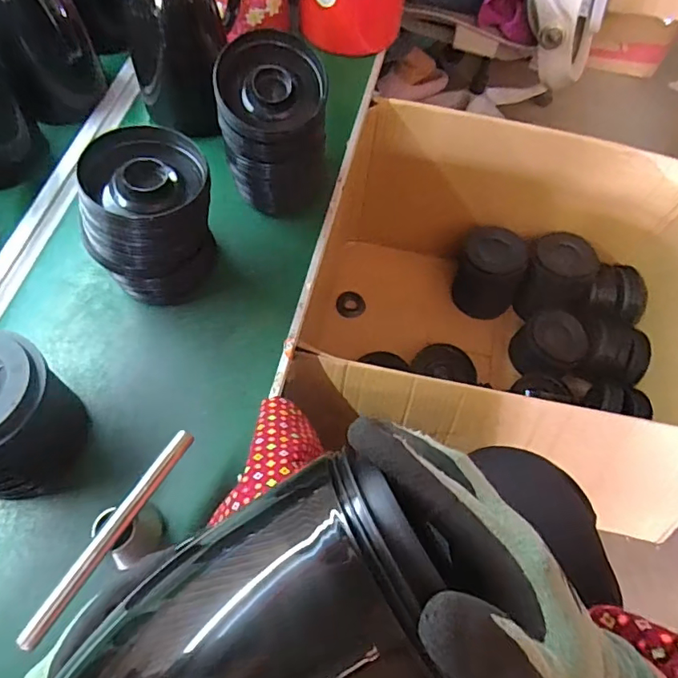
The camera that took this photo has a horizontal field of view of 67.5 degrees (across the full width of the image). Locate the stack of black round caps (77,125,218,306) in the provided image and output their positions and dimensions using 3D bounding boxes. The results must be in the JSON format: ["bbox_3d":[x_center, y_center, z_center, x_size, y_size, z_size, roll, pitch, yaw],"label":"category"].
[{"bbox_3d":[-0.202,-0.129,0.562,0.125,0.155,0.126,11,64,2],"label":"stack of black round caps"}]

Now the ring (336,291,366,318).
[{"bbox_3d":[0.024,-0.072,1.058,0.060,0.010,0.057,1,64,-3],"label":"ring"}]

